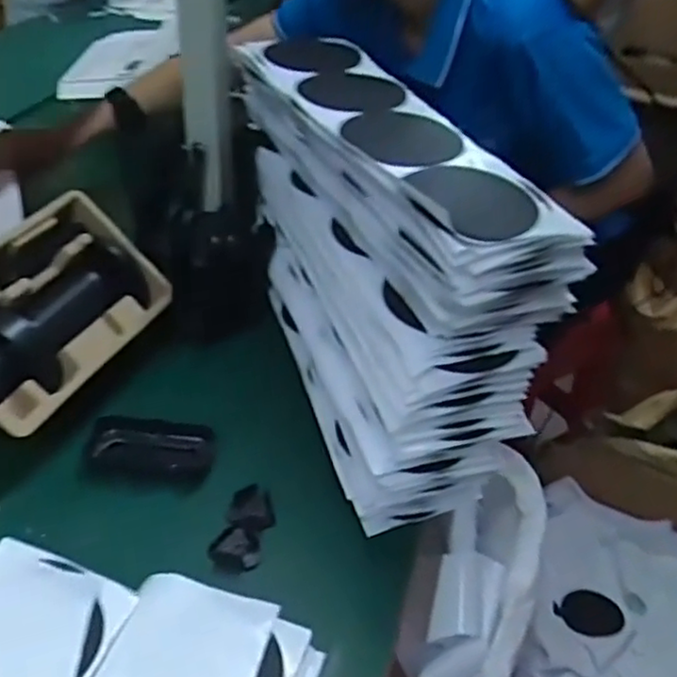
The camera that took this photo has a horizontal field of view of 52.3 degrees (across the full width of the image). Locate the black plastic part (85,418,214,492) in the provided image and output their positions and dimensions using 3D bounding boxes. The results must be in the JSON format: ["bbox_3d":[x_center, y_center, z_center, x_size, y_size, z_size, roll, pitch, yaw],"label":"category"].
[{"bbox_3d":[-0.170,0.102,0.621,0.111,0.016,0.063,8,38,2],"label":"black plastic part"}]

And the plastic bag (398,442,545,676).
[{"bbox_3d":[0.162,0.315,0.846,0.131,0.174,0.336,16,39,11],"label":"plastic bag"}]

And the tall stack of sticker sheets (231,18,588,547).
[{"bbox_3d":[0.028,-0.078,0.640,0.136,0.262,0.402,-9,41,-20],"label":"tall stack of sticker sheets"}]

